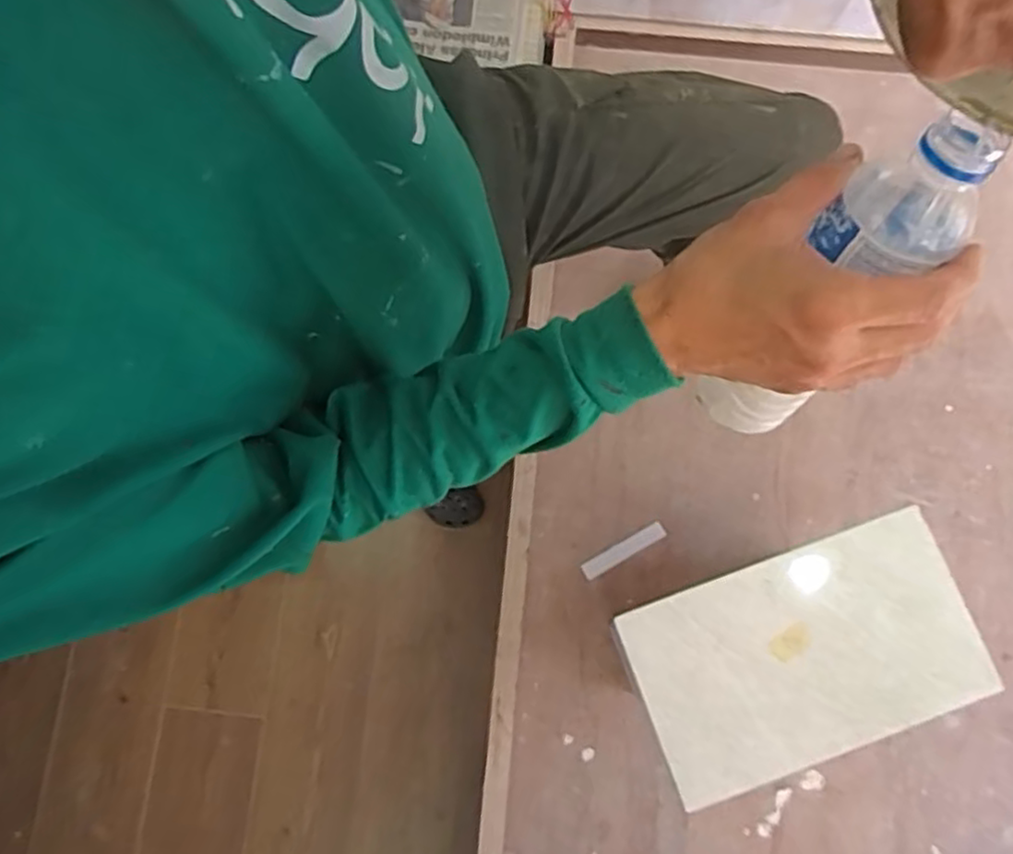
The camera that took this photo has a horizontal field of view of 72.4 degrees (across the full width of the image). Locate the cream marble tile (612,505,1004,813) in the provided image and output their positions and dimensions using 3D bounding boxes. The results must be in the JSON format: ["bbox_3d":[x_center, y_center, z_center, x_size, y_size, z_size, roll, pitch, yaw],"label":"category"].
[{"bbox_3d":[0.302,0.230,0.706,0.343,0.017,0.195,-20,80,-3],"label":"cream marble tile"}]

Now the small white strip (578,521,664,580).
[{"bbox_3d":[0.179,0.190,1.058,0.137,0.005,0.025,-29,85,-4],"label":"small white strip"}]

